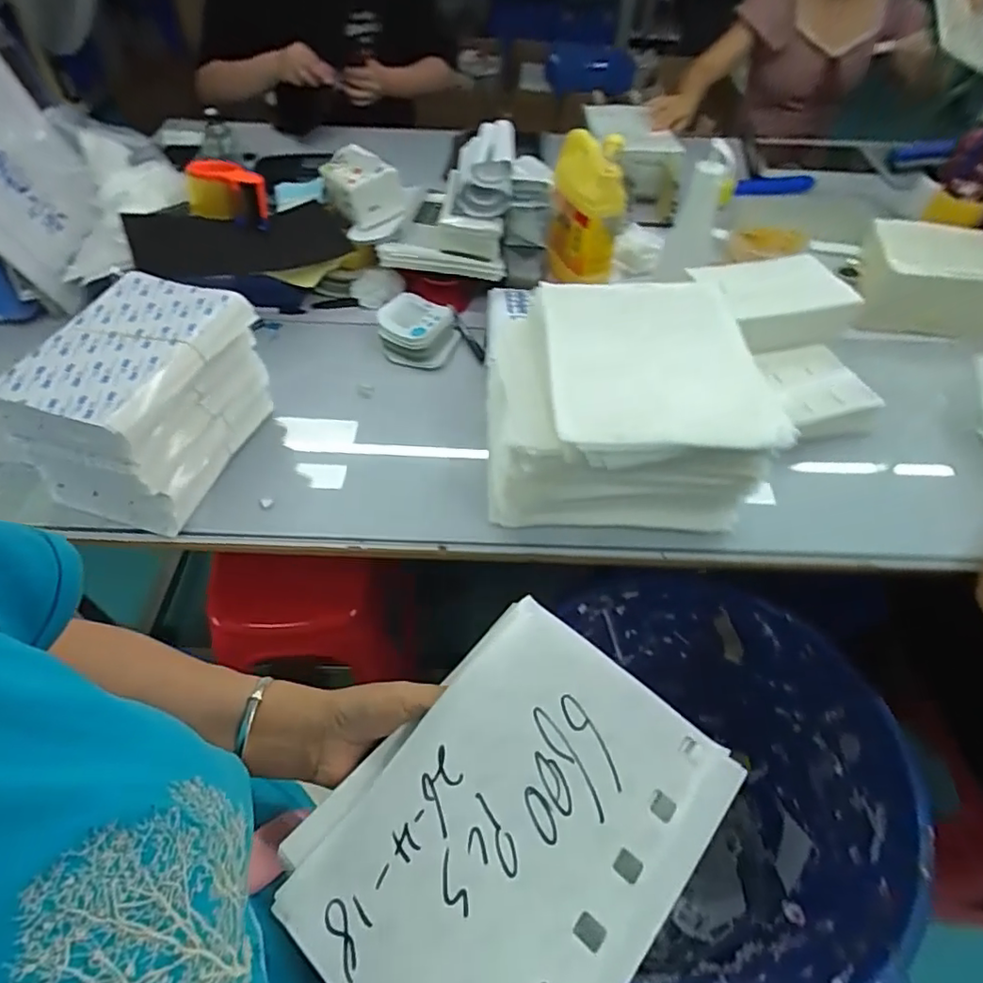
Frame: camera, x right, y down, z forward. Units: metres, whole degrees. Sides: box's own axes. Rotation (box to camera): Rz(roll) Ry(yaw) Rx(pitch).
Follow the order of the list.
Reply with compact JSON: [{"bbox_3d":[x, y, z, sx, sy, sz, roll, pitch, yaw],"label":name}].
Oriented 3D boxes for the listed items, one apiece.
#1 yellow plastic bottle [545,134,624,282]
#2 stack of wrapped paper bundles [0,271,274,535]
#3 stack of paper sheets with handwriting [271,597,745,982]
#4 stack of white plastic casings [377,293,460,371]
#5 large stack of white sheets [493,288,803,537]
[{"bbox_3d":[0.145,-0.435,0.896,0.105,0.193,0.114,4,53,2],"label":"yellow plastic bottle"},{"bbox_3d":[-0.393,-0.097,0.692,0.153,0.208,0.225,15,54,10],"label":"stack of wrapped paper bundles"},{"bbox_3d":[0.012,0.194,0.342,0.179,0.031,0.233,37,60,24],"label":"stack of paper sheets with handwriting"},{"bbox_3d":[-0.114,-0.250,0.901,0.120,0.045,0.123,4,53,2],"label":"stack of white plastic casings"},{"bbox_3d":[0.146,-0.104,0.692,0.294,0.160,0.268,-1,53,-2],"label":"large stack of white sheets"}]

